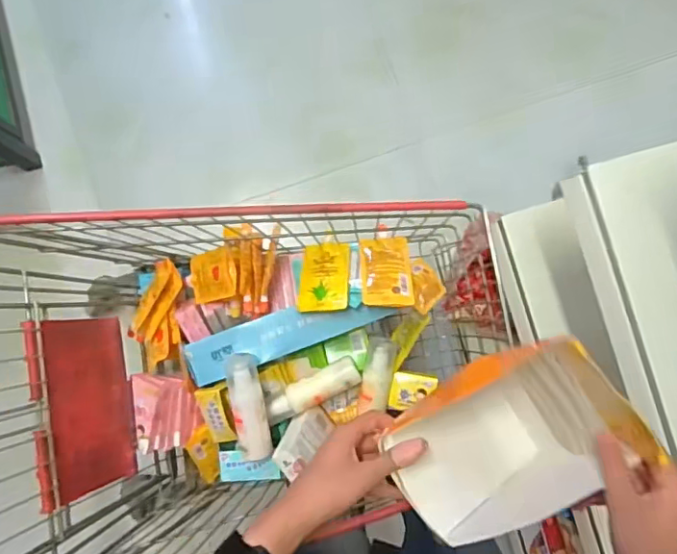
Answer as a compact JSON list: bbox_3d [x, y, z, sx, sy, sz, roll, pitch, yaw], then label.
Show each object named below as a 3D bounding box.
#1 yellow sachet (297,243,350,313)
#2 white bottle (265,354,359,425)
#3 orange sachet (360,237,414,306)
[{"bbox_3d":[-0.019,0.000,0.795,0.069,0.014,0.105,2,64,6],"label":"yellow sachet"},{"bbox_3d":[-0.039,0.171,0.828,0.149,0.035,0.044,-26,87,-4],"label":"white bottle"},{"bbox_3d":[0.069,-0.010,0.795,0.071,0.012,0.106,-1,62,-3],"label":"orange sachet"}]

